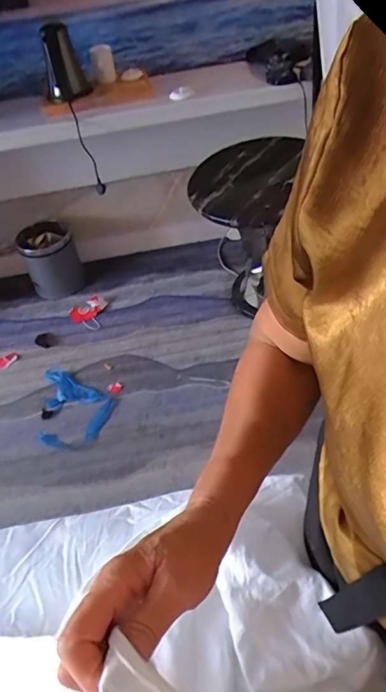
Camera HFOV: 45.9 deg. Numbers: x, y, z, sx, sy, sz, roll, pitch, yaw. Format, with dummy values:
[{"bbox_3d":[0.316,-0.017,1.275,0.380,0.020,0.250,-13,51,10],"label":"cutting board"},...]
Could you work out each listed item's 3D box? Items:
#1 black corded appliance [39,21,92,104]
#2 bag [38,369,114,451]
[{"bbox_3d":[-0.424,-0.913,1.467,0.136,0.213,0.131,-16,48,-8],"label":"black corded appliance"},{"bbox_3d":[-0.442,0.218,1.565,0.320,0.036,0.247,24,55,26],"label":"bag"}]

